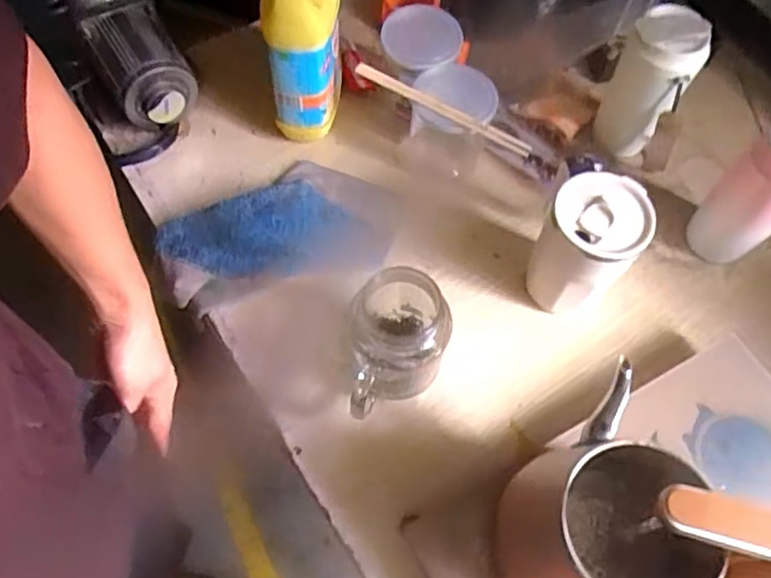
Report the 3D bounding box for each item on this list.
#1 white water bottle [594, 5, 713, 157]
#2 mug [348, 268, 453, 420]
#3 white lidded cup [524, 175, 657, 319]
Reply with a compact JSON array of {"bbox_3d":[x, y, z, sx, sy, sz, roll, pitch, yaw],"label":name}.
[{"bbox_3d":[0.287,-0.218,0.712,0.075,0.164,0.068,36,65,14],"label":"white water bottle"},{"bbox_3d":[0.010,0.051,0.579,0.089,0.136,0.118,9,61,0],"label":"mug"},{"bbox_3d":[0.187,-0.032,0.620,0.084,0.148,0.079,2,62,-4],"label":"white lidded cup"}]

